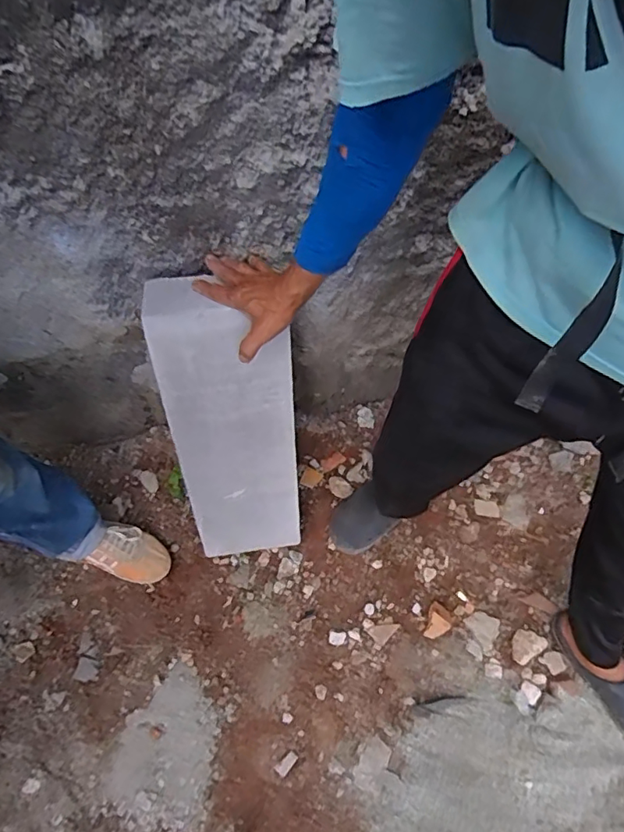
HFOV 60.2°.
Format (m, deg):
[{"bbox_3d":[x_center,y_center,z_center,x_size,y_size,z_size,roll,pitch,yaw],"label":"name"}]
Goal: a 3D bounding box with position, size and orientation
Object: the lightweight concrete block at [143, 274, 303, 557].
[{"bbox_3d":[-0.128,0.042,0.917,0.207,0.564,0.093,-12,41,-5],"label":"lightweight concrete block"}]

